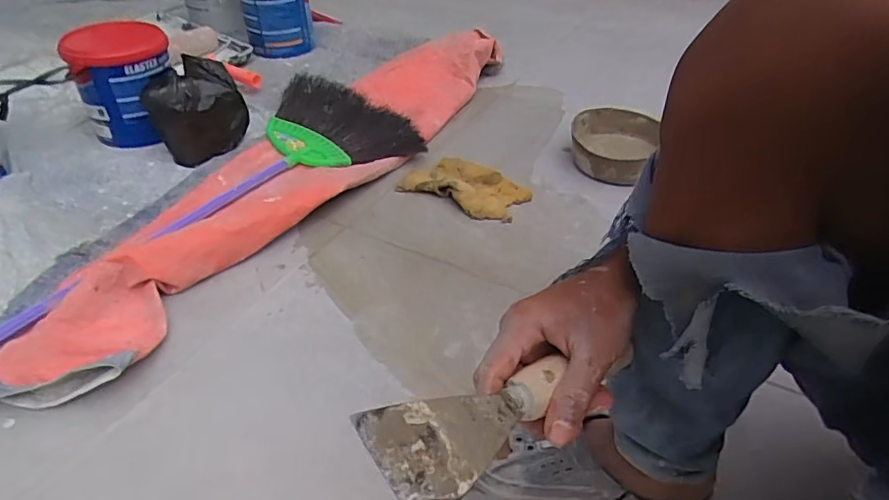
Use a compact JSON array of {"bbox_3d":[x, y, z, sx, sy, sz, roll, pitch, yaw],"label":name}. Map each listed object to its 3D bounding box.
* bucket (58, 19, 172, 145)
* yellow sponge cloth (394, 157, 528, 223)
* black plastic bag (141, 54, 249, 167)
[{"bbox_3d":[-0.612,-0.319,1.057,0.165,0.187,0.173,2,40,-2],"label":"bucket"},{"bbox_3d":[0.041,-0.120,0.984,0.207,0.033,0.136,24,44,23],"label":"yellow sponge cloth"},{"bbox_3d":[-0.449,-0.260,1.006,0.167,0.134,0.129,-28,48,-31],"label":"black plastic bag"}]

